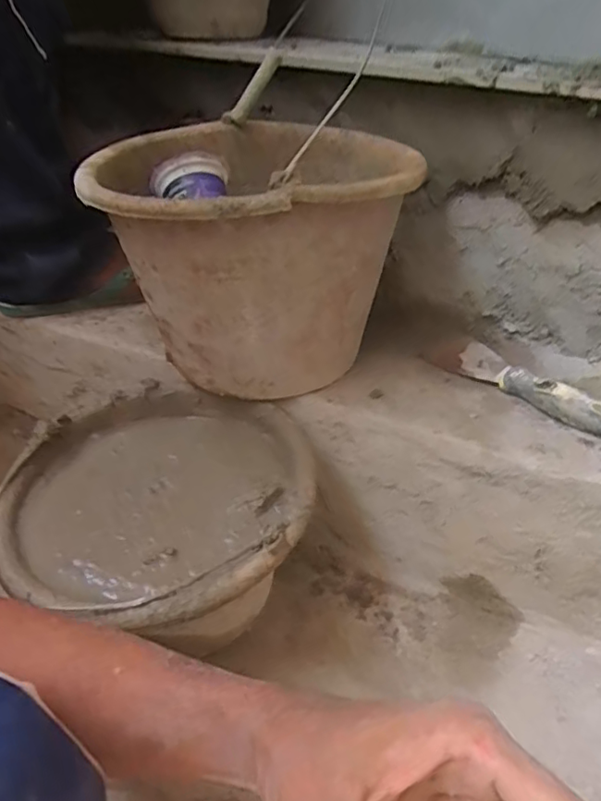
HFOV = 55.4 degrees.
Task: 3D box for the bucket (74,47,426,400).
[{"bbox_3d":[-0.045,-0.137,0.549,0.283,0.195,0.263,2,35,-1],"label":"bucket"}]

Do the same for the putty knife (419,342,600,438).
[{"bbox_3d":[0.208,-0.018,0.528,0.044,0.024,0.180,-26,44,-35],"label":"putty knife"}]

